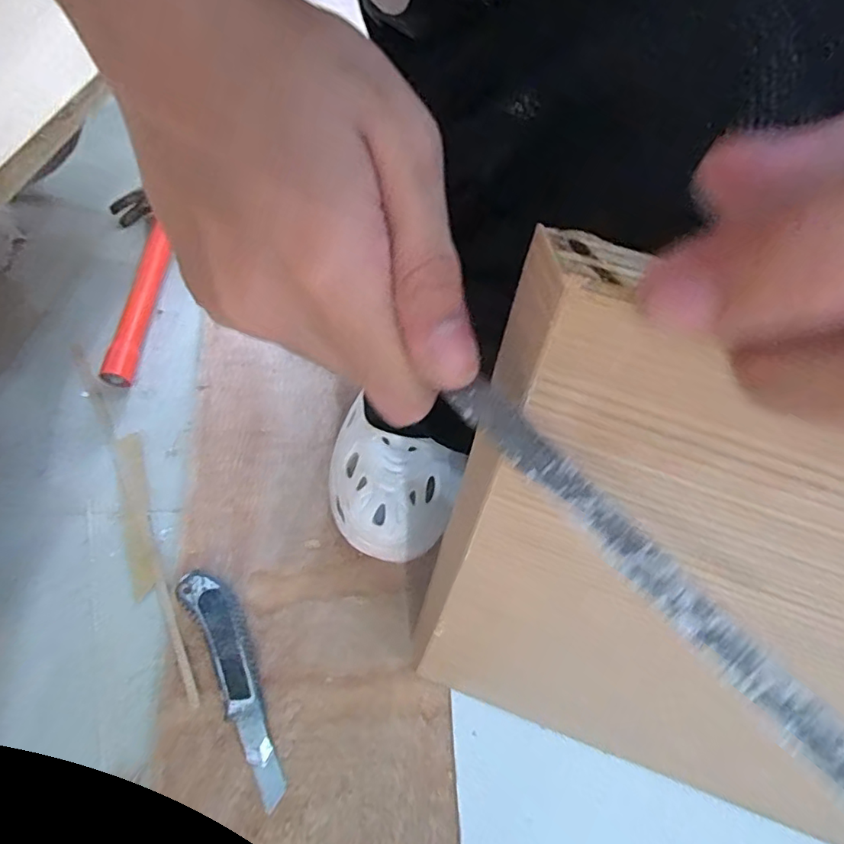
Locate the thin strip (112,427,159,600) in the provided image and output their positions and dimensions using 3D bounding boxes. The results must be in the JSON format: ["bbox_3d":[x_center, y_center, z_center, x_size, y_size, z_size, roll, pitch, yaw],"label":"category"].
[{"bbox_3d":[-0.258,0.079,0.493,0.026,0.007,0.153,-17,65,-10],"label":"thin strip"}]

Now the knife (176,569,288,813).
[{"bbox_3d":[-0.138,0.190,0.412,0.035,0.022,0.172,-27,66,-16],"label":"knife"}]

